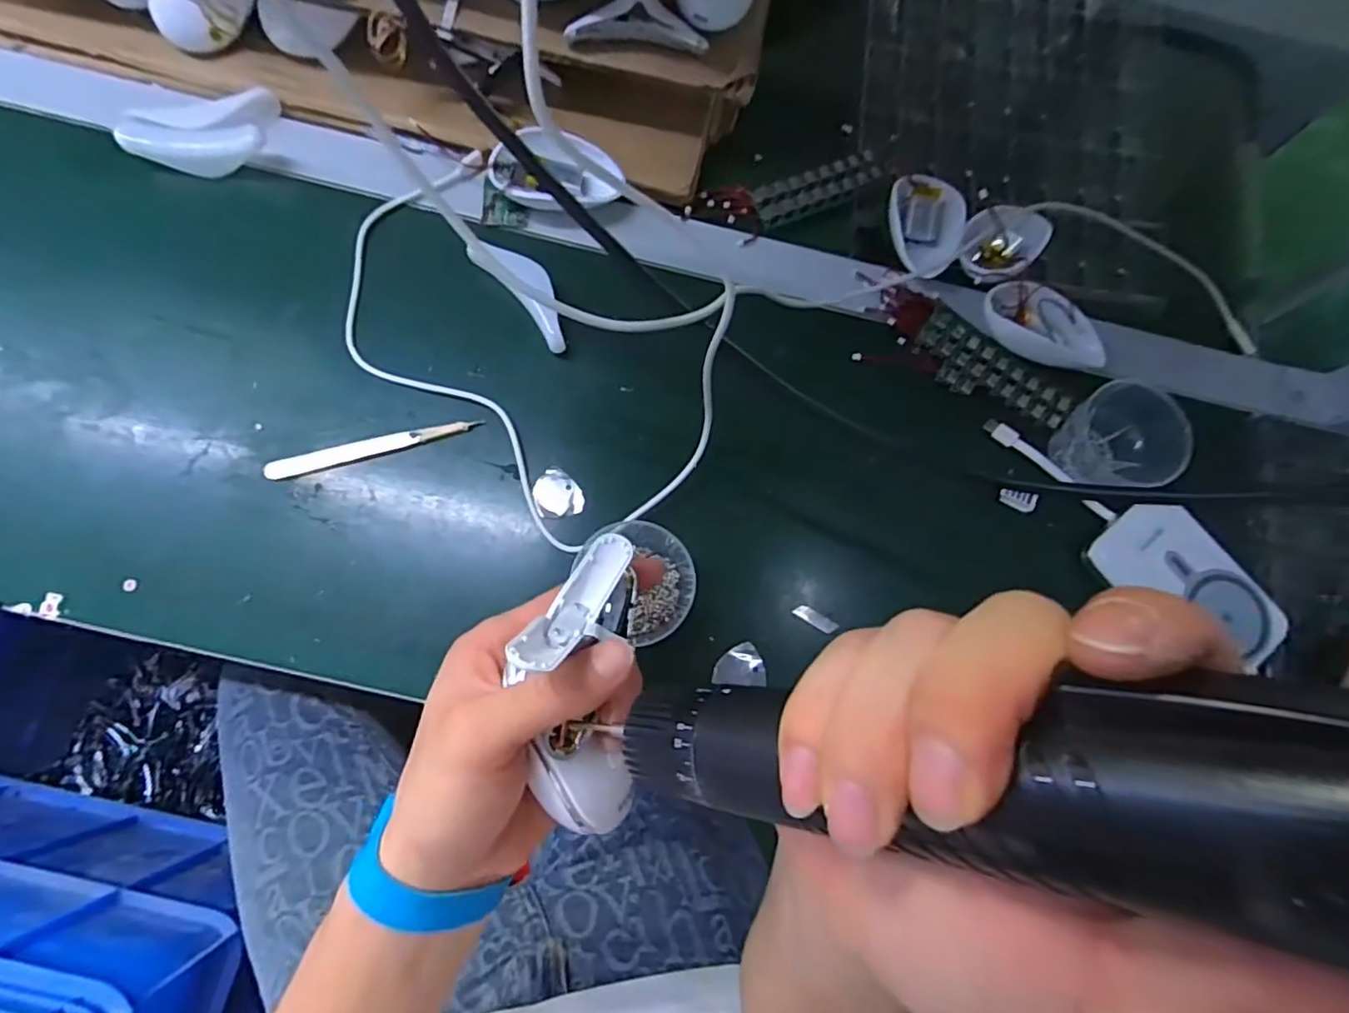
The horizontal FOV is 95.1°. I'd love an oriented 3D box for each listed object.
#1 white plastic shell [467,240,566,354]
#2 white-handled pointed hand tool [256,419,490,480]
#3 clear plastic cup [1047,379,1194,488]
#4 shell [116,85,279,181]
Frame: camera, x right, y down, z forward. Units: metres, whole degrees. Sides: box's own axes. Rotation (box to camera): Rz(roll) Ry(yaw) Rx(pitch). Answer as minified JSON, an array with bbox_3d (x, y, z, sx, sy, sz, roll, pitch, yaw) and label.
[{"bbox_3d":[-0.093,-0.138,0.391,0.029,0.008,0.087,-42,83,-13],"label":"white plastic shell"},{"bbox_3d":[-0.181,-0.037,0.374,0.124,0.004,0.012,-17,78,-9],"label":"white-handled pointed hand tool"},{"bbox_3d":[0.277,-0.044,0.384,0.053,0.047,0.054,1,76,-5],"label":"clear plastic cup"},{"bbox_3d":[-0.297,-0.233,0.391,0.093,0.018,0.048,-17,78,-9],"label":"shell"}]

